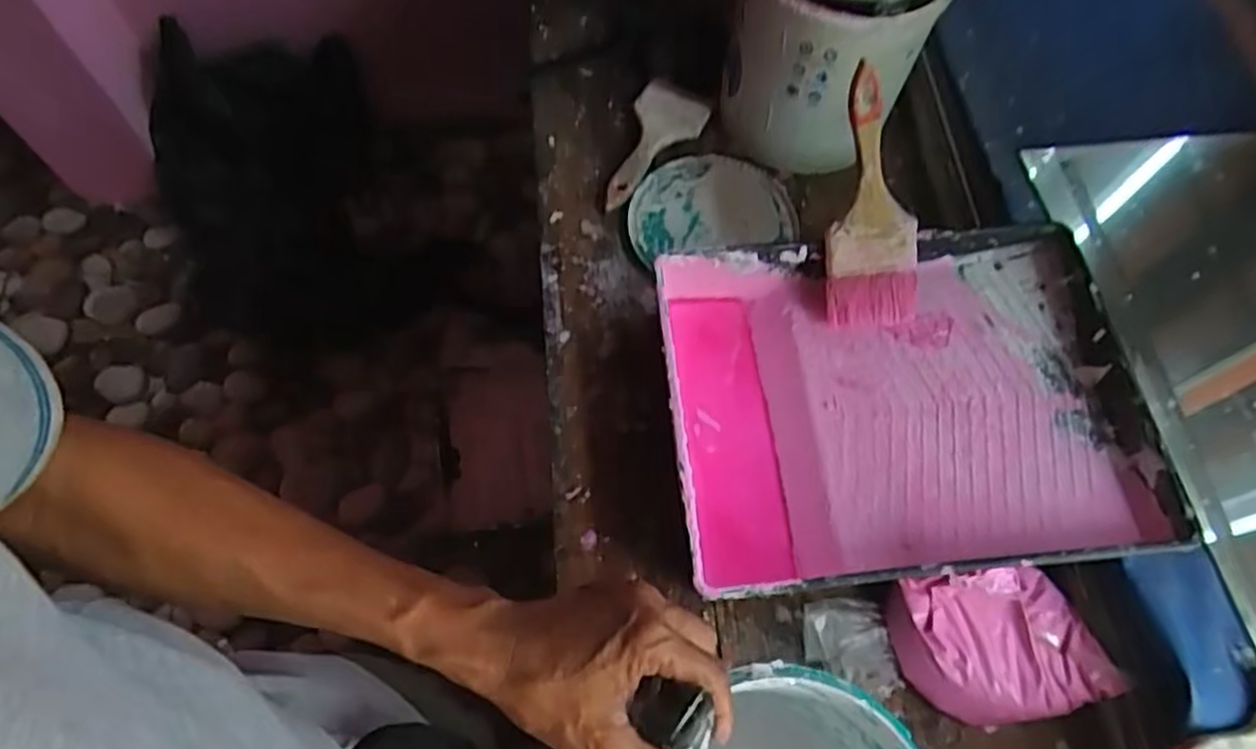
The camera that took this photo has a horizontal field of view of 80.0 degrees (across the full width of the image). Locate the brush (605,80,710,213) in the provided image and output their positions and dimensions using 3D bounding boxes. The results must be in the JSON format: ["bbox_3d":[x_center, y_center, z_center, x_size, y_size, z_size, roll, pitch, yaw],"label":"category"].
[{"bbox_3d":[0.025,-0.230,0.758,0.071,0.016,0.165,21,65,8],"label":"brush"}]

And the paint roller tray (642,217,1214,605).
[{"bbox_3d":[0.210,0.027,0.608,0.357,0.083,0.283,-4,64,-4],"label":"paint roller tray"}]

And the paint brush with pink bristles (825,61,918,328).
[{"bbox_3d":[0.199,-0.140,0.610,0.075,0.016,0.200,-5,102,-5],"label":"paint brush with pink bristles"}]

